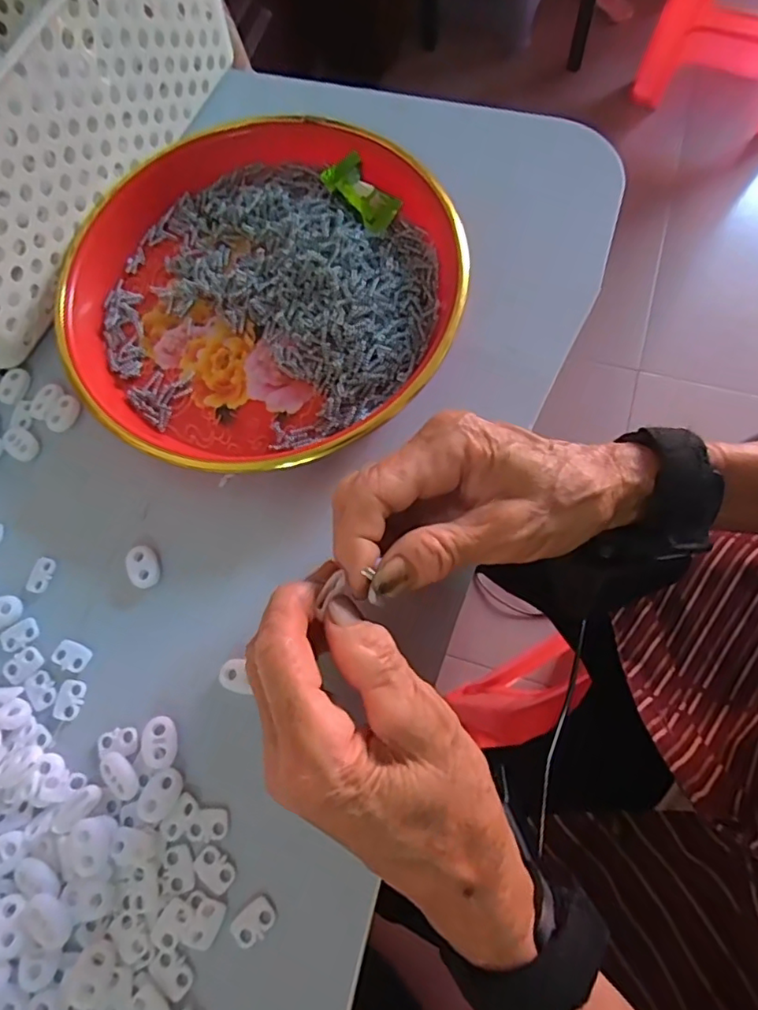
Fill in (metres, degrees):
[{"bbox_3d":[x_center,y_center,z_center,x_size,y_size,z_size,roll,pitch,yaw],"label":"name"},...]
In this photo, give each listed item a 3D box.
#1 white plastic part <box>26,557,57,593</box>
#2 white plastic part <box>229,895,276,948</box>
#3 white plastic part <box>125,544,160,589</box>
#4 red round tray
[{"bbox_3d":[-0.173,0.035,0.294,0.011,0.004,0.018,16,73,10],"label":"white plastic part"},{"bbox_3d":[-0.052,0.171,0.237,0.018,0.004,0.012,-43,73,-10],"label":"white plastic part"},{"bbox_3d":[-0.119,0.031,0.290,0.015,0.004,0.022,-28,71,-5],"label":"white plastic part"},{"bbox_3d":[-0.067,-0.120,0.318,0.210,0.029,0.210,-2,77,7],"label":"red round tray"}]

